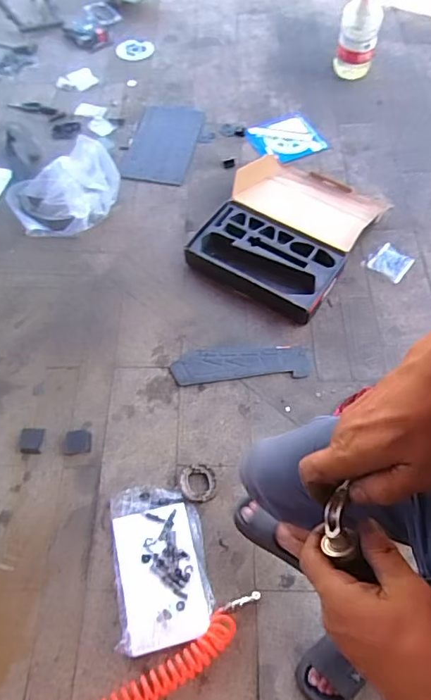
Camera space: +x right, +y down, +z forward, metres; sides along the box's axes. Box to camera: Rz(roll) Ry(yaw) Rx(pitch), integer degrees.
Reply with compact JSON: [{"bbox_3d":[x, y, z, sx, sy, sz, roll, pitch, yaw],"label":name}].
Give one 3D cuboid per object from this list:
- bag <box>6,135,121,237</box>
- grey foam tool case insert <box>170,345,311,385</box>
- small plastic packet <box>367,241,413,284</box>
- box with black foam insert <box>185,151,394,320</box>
[{"bbox_3d":[-0.483,-0.518,1.553,0.368,0.226,0.192,-16,63,-8],"label":"bag"},{"bbox_3d":[0.075,0.038,1.408,0.390,0.006,0.105,-4,64,-3],"label":"grey foam tool case insert"},{"bbox_3d":[0.558,-0.280,1.570,0.120,0.012,0.112,36,69,15],"label":"small plastic packet"},{"bbox_3d":[0.232,-0.401,1.594,0.446,0.075,0.594,30,67,12],"label":"box with black foam insert"}]

